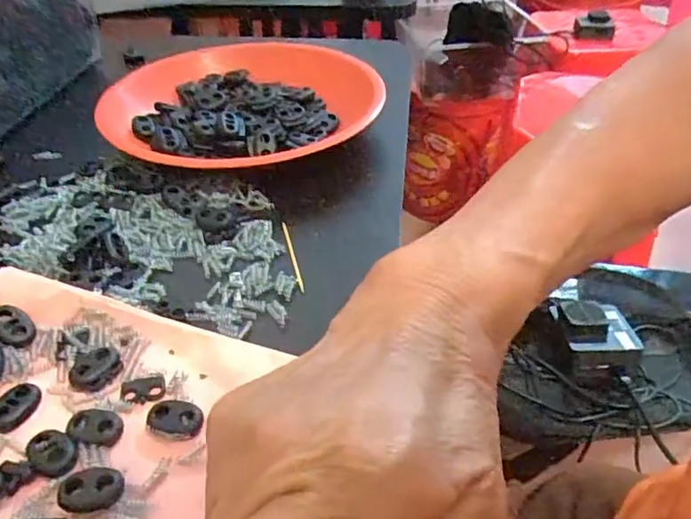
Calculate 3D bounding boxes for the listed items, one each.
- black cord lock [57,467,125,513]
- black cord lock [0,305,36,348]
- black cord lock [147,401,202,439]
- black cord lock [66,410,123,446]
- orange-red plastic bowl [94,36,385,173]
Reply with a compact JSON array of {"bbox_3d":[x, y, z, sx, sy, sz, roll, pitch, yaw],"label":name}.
[{"bbox_3d":[-0.088,0.080,0.205,0.020,0.004,0.014,2,58,-17],"label":"black cord lock"},{"bbox_3d":[-0.147,0.029,0.260,0.015,0.004,0.021,-37,82,-27],"label":"black cord lock"},{"bbox_3d":[-0.067,0.063,0.231,0.022,0.006,0.016,3,43,2],"label":"black cord lock"},{"bbox_3d":[-0.099,0.065,0.228,0.022,0.006,0.015,3,43,1],"label":"black cord lock"},{"bbox_3d":[-0.071,-0.113,0.417,0.186,0.024,0.194,0,43,-2],"label":"orange-red plastic bowl"}]

